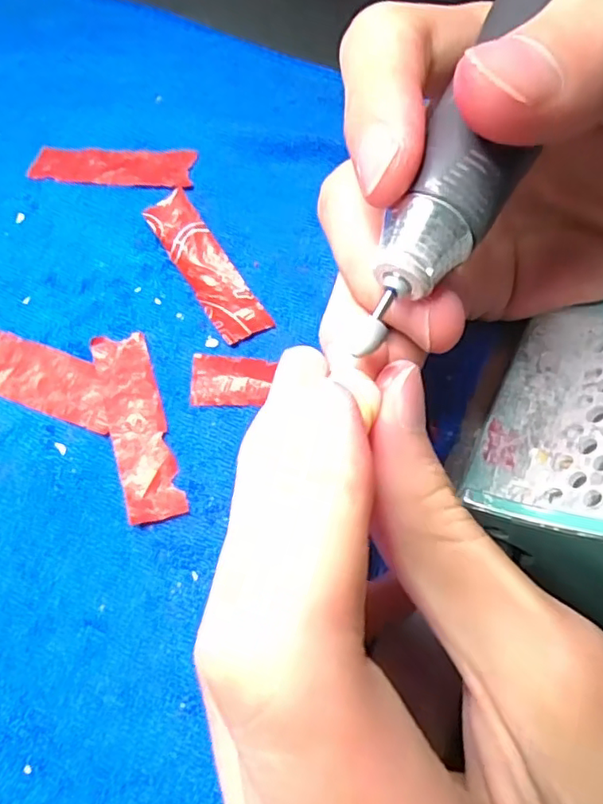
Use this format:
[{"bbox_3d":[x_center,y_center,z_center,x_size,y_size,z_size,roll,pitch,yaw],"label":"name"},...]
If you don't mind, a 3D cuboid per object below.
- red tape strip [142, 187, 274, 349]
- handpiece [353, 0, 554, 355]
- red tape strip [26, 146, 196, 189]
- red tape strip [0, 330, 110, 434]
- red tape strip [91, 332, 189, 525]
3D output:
[{"bbox_3d":[-0.030,-0.044,0.188,0.017,0.008,0.058,-29,66,-13],"label":"red tape strip"},{"bbox_3d":[0.057,-0.088,0.127,0.027,0.028,0.155,26,73,12],"label":"handpiece"},{"bbox_3d":[-0.068,-0.086,0.209,0.058,0.004,0.016,5,63,3],"label":"red tape strip"},{"bbox_3d":[-0.080,-0.009,0.172,0.057,0.004,0.020,18,65,10],"label":"red tape strip"},{"bbox_3d":[-0.047,0.006,0.166,0.015,0.004,0.058,-17,65,-8],"label":"red tape strip"}]

